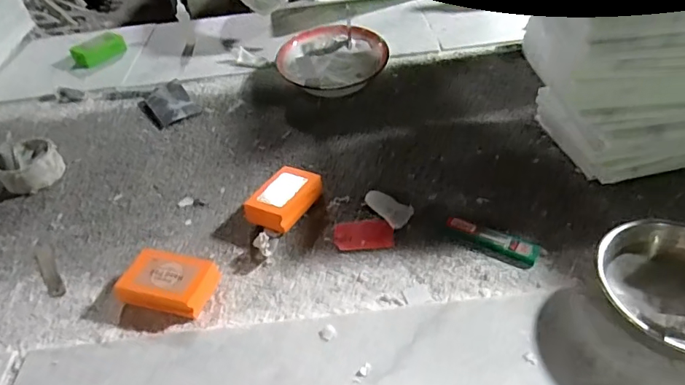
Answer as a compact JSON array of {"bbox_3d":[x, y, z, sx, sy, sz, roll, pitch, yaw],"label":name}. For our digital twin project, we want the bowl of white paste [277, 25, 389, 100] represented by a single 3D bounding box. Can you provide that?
[{"bbox_3d":[-0.023,-0.238,0.868,0.184,0.068,0.168,-22,44,-16],"label":"bowl of white paste"}]

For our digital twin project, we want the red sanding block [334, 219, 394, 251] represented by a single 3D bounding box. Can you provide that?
[{"bbox_3d":[0.026,0.051,0.584,0.070,0.007,0.045,-5,42,2],"label":"red sanding block"}]

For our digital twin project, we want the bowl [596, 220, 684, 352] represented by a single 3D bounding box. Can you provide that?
[{"bbox_3d":[0.308,0.093,0.442,0.129,0.064,0.144,-19,43,-13],"label":"bowl"}]

